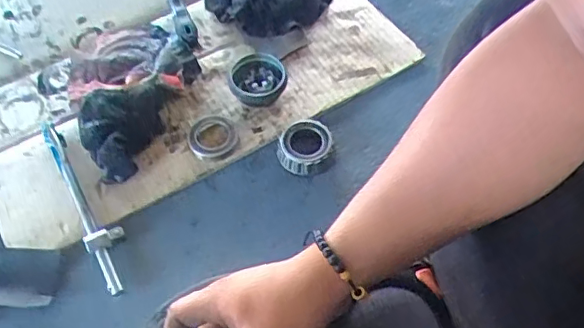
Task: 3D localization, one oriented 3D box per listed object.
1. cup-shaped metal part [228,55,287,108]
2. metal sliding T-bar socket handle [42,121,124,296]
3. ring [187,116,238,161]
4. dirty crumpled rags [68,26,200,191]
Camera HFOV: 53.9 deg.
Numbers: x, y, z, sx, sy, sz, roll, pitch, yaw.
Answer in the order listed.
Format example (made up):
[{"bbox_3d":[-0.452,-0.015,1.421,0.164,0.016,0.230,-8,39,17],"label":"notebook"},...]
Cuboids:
[{"bbox_3d":[-0.044,-0.108,0.728,0.071,0.029,0.075,-1,57,1],"label":"cup-shaped metal part"},{"bbox_3d":[-0.233,0.042,0.653,0.039,0.023,0.242,-27,60,-17],"label":"metal sliding T-bar socket handle"},{"bbox_3d":[-0.097,-0.033,0.702,0.059,0.011,0.064,0,56,0],"label":"ring"},{"bbox_3d":[-0.199,-0.092,0.738,0.163,0.064,0.226,-21,58,-14],"label":"dirty crumpled rags"}]

